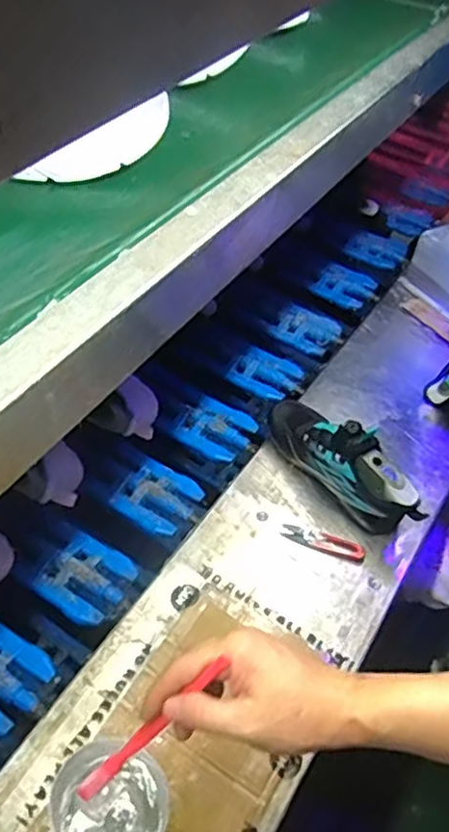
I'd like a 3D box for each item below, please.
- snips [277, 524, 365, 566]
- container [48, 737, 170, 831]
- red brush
[{"bbox_3d":[0.118,0.150,0.792,0.099,0.005,0.029,21,52,12],"label":"snips"},{"bbox_3d":[-0.097,0.337,0.568,0.099,0.057,0.093,3,51,-3],"label":"container"},{"bbox_3d":[-0.051,0.218,0.460,0.017,0.154,0.014,16,31,-54],"label":"red brush"}]

